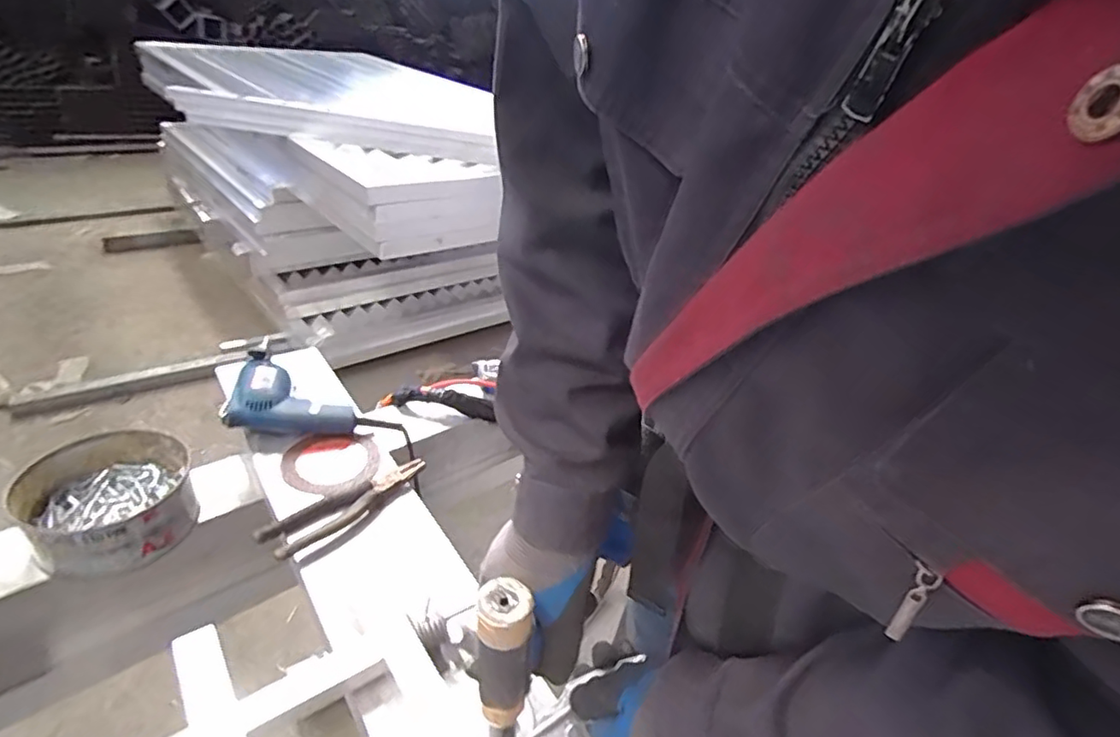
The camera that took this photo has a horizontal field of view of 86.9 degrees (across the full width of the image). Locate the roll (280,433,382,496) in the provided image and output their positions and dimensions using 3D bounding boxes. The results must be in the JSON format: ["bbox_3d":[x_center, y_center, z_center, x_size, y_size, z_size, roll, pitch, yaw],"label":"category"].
[{"bbox_3d":[-0.295,0.128,0.769,0.116,0.028,0.131,-11,36,-27],"label":"roll"}]

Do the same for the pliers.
[{"bbox_3d":[-0.249,0.156,0.698,0.055,0.019,0.197,26,36,29],"label":"pliers"}]

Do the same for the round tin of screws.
[{"bbox_3d":[-0.518,0.150,0.690,0.170,0.065,0.164,5,31,-3],"label":"round tin of screws"}]

